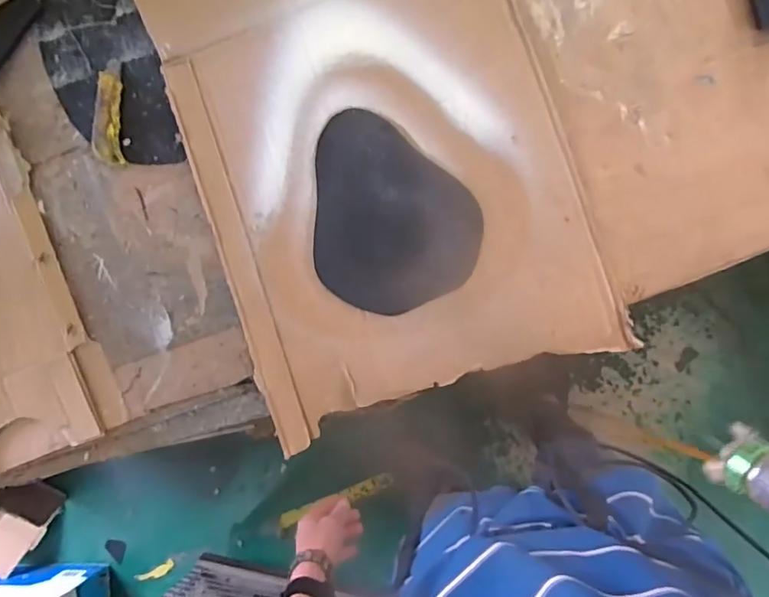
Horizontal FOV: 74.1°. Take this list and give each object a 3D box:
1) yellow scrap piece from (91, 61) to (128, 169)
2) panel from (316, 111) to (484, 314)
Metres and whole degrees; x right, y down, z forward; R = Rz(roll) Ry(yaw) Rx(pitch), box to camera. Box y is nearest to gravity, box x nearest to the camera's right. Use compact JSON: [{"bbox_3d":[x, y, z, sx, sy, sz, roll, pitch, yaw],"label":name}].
[{"bbox_3d":[-0.375,-0.251,0.692,0.043,0.014,0.142,-5,87,4],"label":"yellow scrap piece"},{"bbox_3d":[0.015,-0.111,0.664,0.211,0.019,0.251,2,87,4],"label":"panel"}]

